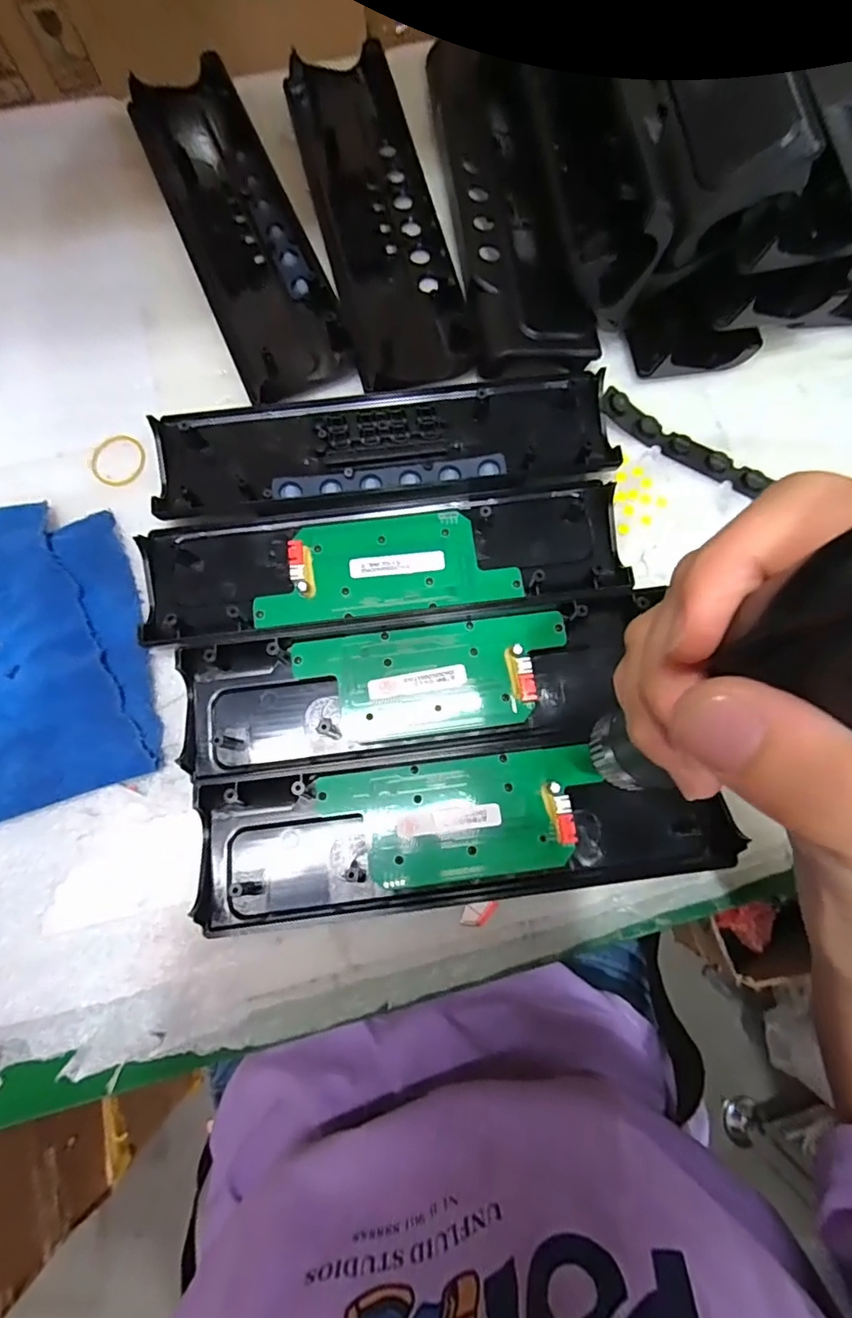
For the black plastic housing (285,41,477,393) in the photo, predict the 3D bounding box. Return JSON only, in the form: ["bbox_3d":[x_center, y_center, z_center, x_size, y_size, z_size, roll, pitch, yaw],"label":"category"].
[{"bbox_3d":[-0.032,-0.278,0.344,0.067,0.018,0.250,-13,79,-3],"label":"black plastic housing"}]

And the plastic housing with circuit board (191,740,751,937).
[{"bbox_3d":[0.018,0.080,0.263,0.238,0.017,0.067,-6,78,-1],"label":"plastic housing with circuit board"}]

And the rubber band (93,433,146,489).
[{"bbox_3d":[-0.171,-0.111,0.312,0.029,0.004,0.030,0,78,0],"label":"rubber band"}]

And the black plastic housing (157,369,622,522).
[{"bbox_3d":[-0.019,-0.119,0.309,0.248,0.019,0.061,-9,78,-2],"label":"black plastic housing"}]

